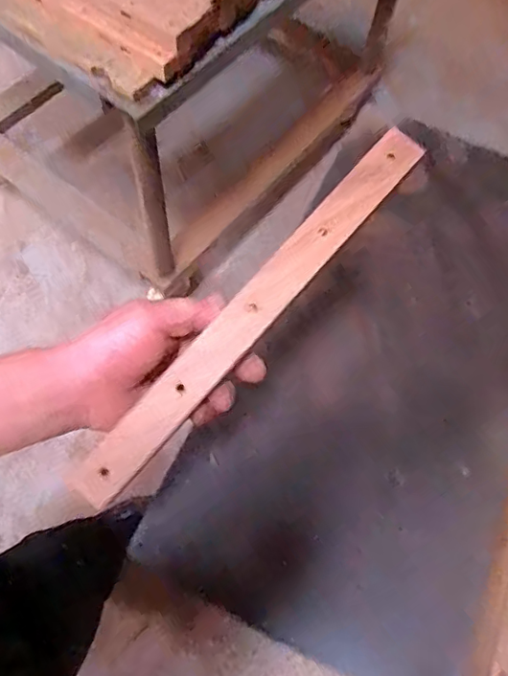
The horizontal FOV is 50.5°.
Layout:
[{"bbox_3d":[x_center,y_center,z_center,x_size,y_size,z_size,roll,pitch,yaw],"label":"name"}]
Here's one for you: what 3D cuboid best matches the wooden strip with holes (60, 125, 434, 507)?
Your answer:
[{"bbox_3d":[-0.001,-0.017,0.364,0.031,0.009,0.322,41,86,12],"label":"wooden strip with holes"}]

